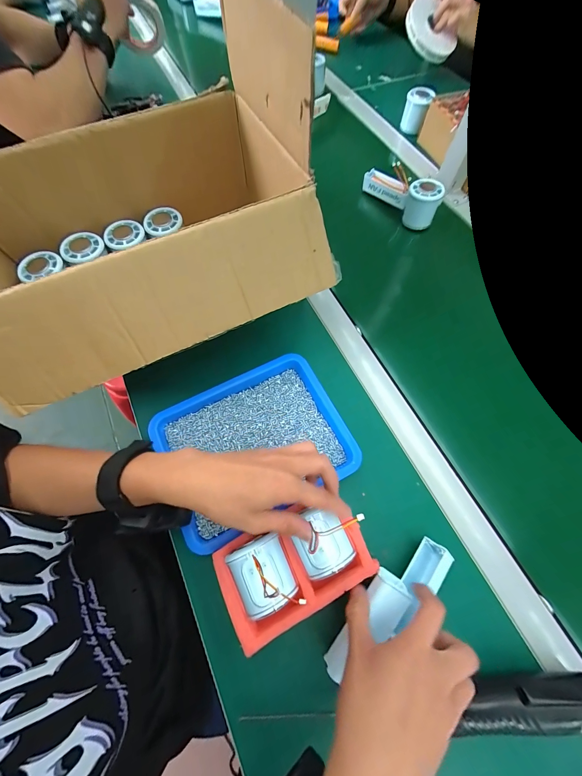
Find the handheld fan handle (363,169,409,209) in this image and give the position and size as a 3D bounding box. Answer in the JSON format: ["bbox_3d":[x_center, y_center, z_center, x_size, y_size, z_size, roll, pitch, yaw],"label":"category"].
[{"bbox_3d":[0.176,-0.370,0.539,0.094,0.038,0.016,42,73,15],"label":"handheld fan handle"}]

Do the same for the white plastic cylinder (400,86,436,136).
[{"bbox_3d":[0.267,-0.594,0.623,0.056,0.064,0.049,18,68,6],"label":"white plastic cylinder"}]

